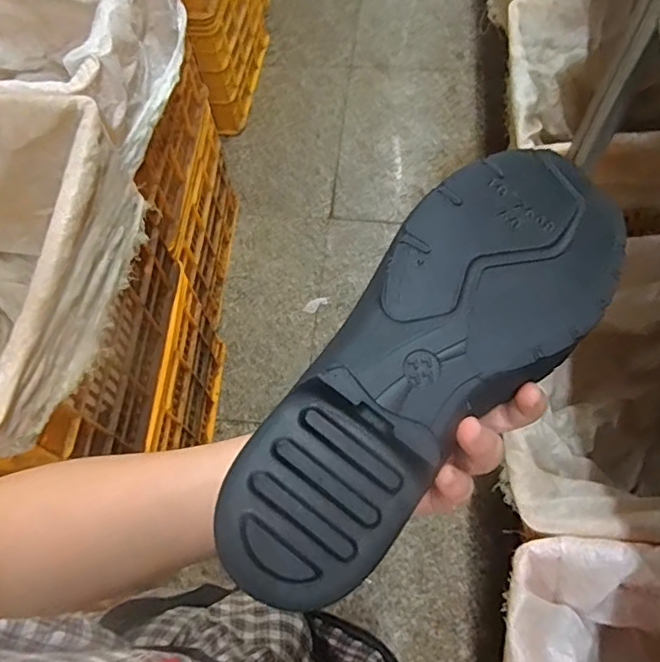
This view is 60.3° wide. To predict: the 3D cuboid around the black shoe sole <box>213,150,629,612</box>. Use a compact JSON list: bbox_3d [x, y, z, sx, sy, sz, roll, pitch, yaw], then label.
[{"bbox_3d":[0.047,0.013,0.273,0.092,0.030,0.255,41,77,4],"label":"black shoe sole"}]

